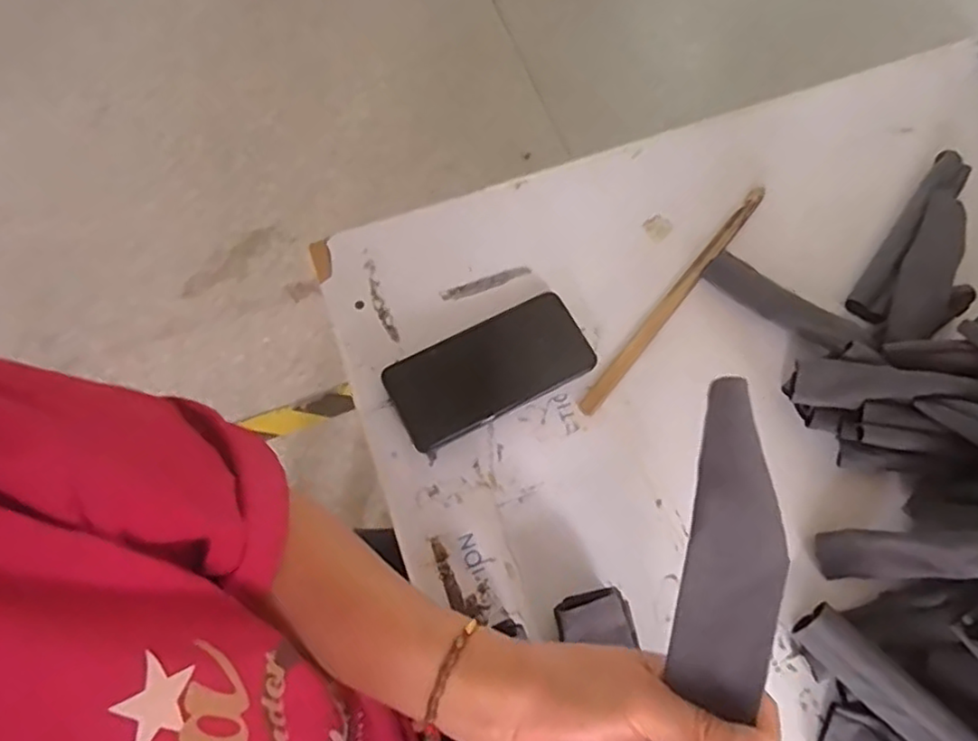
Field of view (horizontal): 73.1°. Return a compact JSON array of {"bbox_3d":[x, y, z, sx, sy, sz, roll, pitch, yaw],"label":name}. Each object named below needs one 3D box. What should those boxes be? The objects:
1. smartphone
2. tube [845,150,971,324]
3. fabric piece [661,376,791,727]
[{"bbox_3d":[0.002,-0.002,0.546,0.166,0.016,0.081,-27,74,-9],"label":"smartphone"},{"bbox_3d":[0.373,-0.121,0.579,0.031,0.023,0.187,36,75,10],"label":"tube"},{"bbox_3d":[0.113,0.100,0.309,0.045,0.004,0.183,10,88,18],"label":"fabric piece"}]

